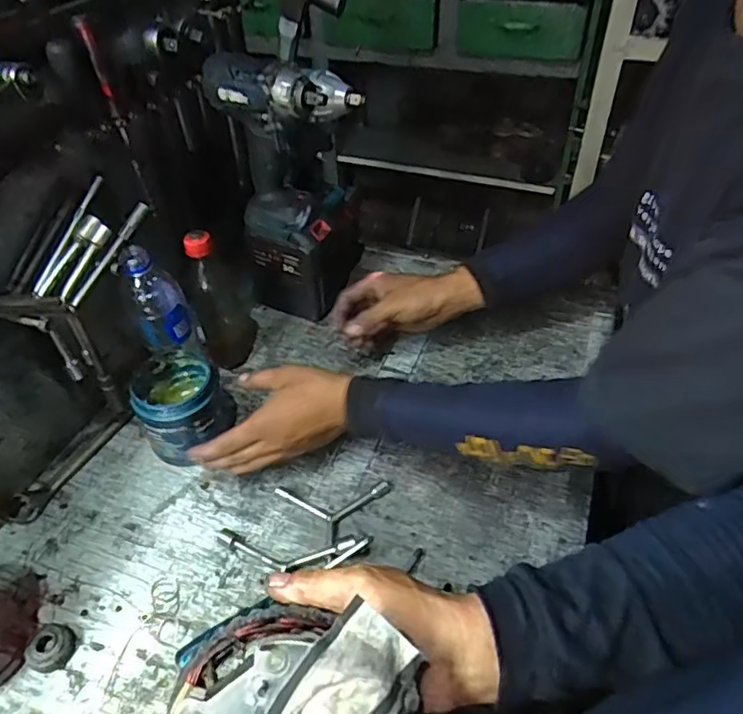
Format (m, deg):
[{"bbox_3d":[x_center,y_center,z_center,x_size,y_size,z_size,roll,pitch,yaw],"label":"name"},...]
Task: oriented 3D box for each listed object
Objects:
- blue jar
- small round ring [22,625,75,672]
[{"bbox_3d":[-0.206,0.058,0.654,0.099,0.098,0.097,-1,44,1],"label":"blue jar"},{"bbox_3d":[-0.283,0.258,0.514,0.033,0.016,0.038,9,45,11],"label":"small round ring"}]

